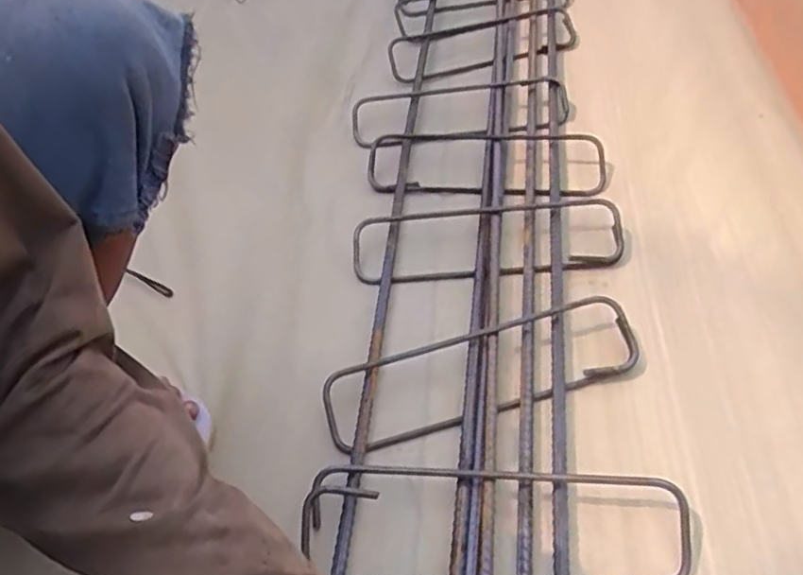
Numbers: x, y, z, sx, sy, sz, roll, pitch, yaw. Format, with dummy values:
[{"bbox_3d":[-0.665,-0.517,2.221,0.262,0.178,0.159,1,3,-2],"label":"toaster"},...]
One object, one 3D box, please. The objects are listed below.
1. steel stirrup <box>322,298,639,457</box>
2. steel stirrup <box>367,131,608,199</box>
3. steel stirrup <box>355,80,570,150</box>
[{"bbox_3d":[0.079,0.080,0.624,0.310,0.032,0.095,-13,48,-6],"label":"steel stirrup"},{"bbox_3d":[0.106,-0.163,0.843,0.312,0.026,0.130,4,59,12],"label":"steel stirrup"},{"bbox_3d":[0.081,-0.250,0.913,0.304,0.024,0.136,1,48,8],"label":"steel stirrup"}]

